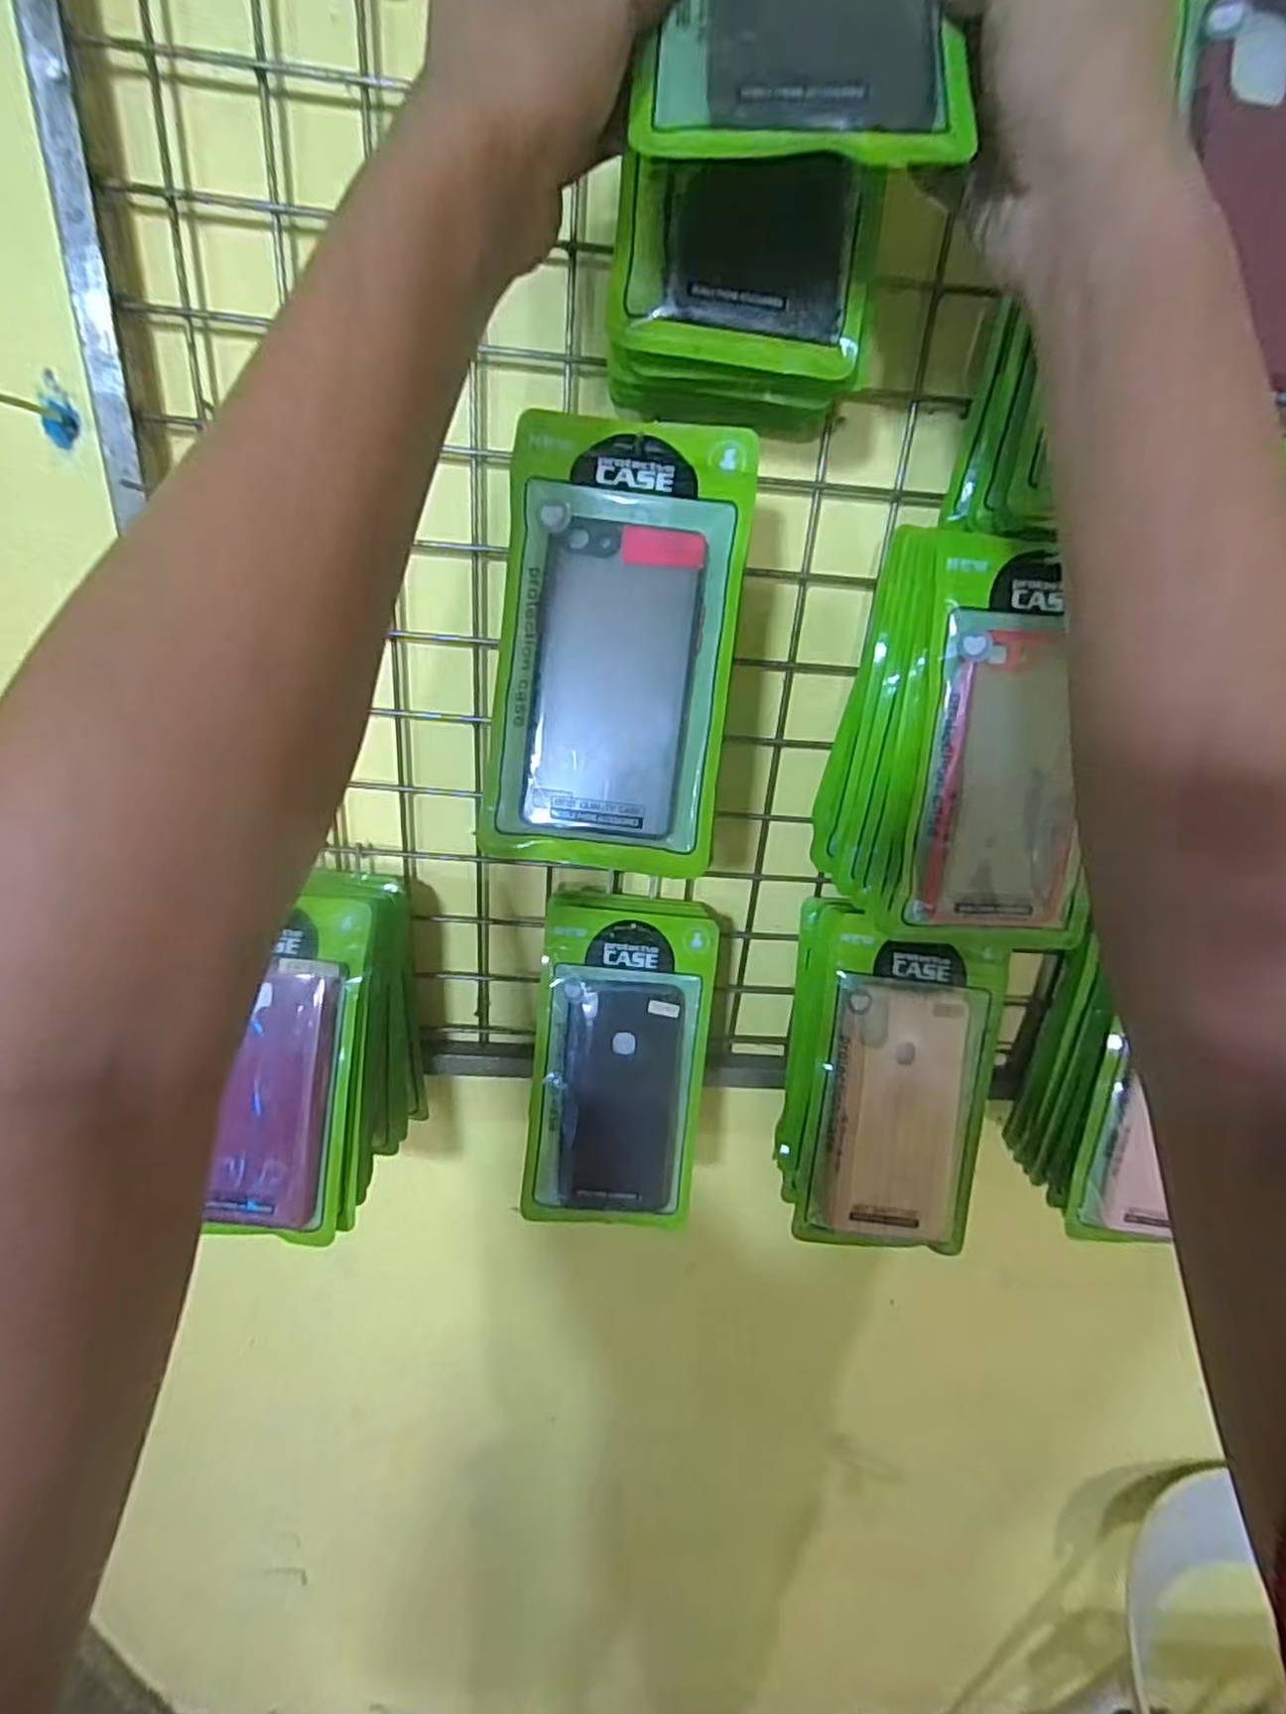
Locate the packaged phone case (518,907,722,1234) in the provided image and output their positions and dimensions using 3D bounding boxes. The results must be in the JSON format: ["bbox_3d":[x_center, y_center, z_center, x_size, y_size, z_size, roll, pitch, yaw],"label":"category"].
[{"bbox_3d":[-0.015,0.142,0.480,0.114,0.209,0.010,5,3,-4],"label":"packaged phone case"}]

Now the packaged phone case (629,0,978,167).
[{"bbox_3d":[0.057,-0.331,0.256,0.110,0.205,0.009,2,-12,1],"label":"packaged phone case"}]

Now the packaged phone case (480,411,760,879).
[{"bbox_3d":[-0.012,-0.099,0.337,0.110,0.208,0.012,6,3,-3],"label":"packaged phone case"}]

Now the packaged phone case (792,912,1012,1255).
[{"bbox_3d":[0.165,0.149,0.454,0.112,0.201,0.012,8,3,-2],"label":"packaged phone case"}]

